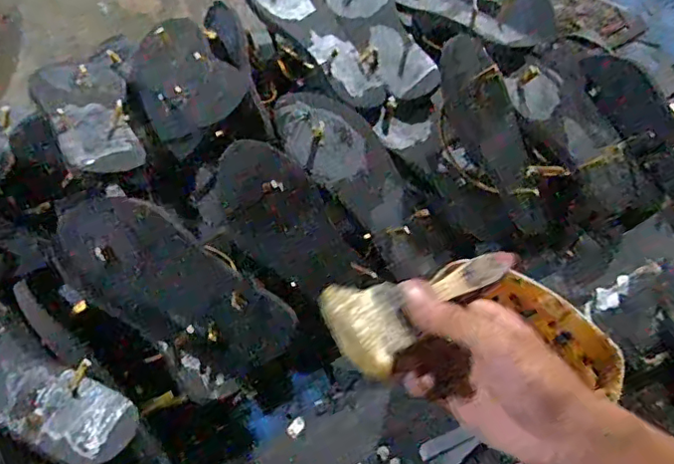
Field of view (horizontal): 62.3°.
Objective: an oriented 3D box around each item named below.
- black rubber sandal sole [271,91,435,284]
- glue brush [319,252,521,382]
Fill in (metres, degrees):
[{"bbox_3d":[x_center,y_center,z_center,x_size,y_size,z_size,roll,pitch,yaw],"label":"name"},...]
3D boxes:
[{"bbox_3d":[0.027,-0.056,0.617,0.097,0.031,0.238,-39,96,-18],"label":"black rubber sandal sole"},{"bbox_3d":[0.060,0.041,0.362,0.146,0.022,0.059,-20,67,-32],"label":"glue brush"}]

